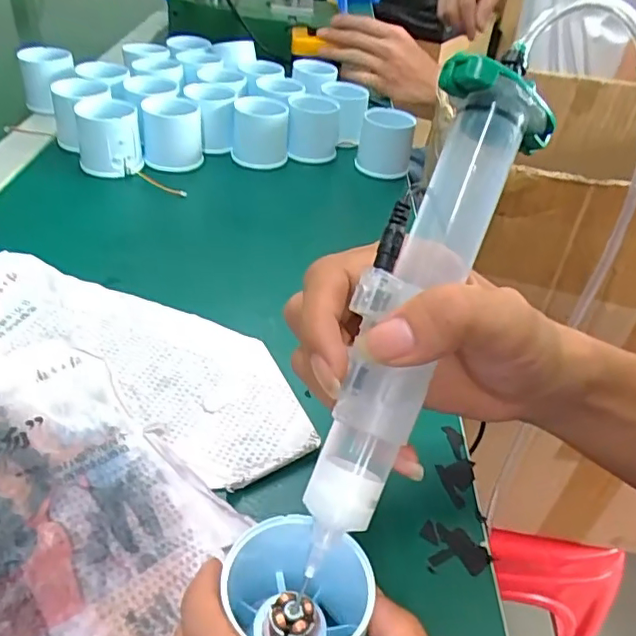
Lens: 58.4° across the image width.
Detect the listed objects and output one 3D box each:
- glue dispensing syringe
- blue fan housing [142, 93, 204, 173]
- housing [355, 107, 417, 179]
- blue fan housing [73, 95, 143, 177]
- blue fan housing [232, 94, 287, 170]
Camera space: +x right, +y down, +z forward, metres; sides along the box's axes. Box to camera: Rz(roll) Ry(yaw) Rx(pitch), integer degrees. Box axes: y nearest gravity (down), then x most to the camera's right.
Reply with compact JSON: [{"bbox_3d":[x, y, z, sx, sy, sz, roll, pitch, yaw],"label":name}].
[{"bbox_3d":[0.032,0.001,0.197,0.036,0.030,0.181,21,85,16],"label":"glue dispensing syringe"},{"bbox_3d":[-0.136,-0.175,0.532,0.052,0.054,0.053,-3,41,-12],"label":"blue fan housing"},{"bbox_3d":[0.067,-0.178,0.571,0.052,0.046,0.054,7,39,-1],"label":"housing"},{"bbox_3d":[-0.189,-0.168,0.514,0.053,0.049,0.061,-8,42,-18],"label":"blue fan housing"},{"bbox_3d":[-0.056,-0.183,0.561,0.053,0.050,0.058,4,40,-5],"label":"blue fan housing"}]

